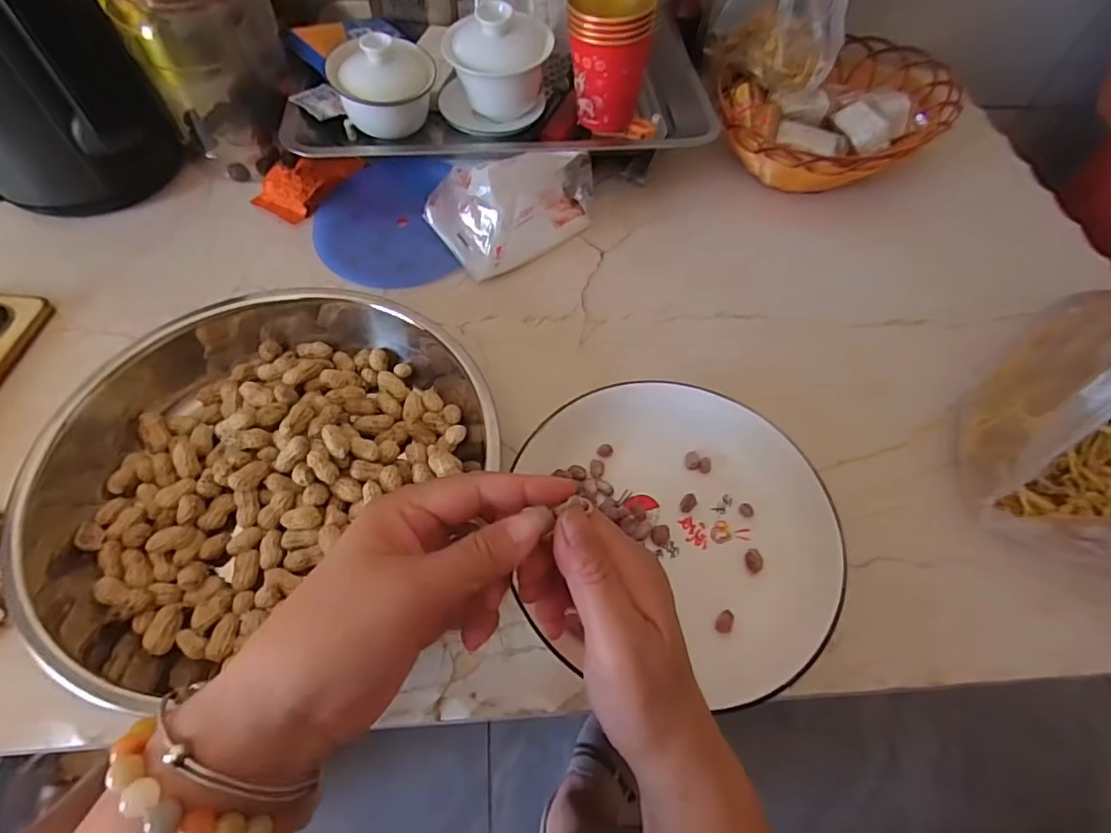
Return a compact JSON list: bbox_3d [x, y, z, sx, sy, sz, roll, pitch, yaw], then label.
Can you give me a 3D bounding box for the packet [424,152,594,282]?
[{"bbox_3d":[-0.029,-0.199,0.487,0.153,0.089,0.083,-35,66,-22],"label":"packet"}]

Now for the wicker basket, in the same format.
[{"bbox_3d":[0.295,-0.310,0.586,0.271,0.060,0.185,-26,64,-16],"label":"wicker basket"}]

